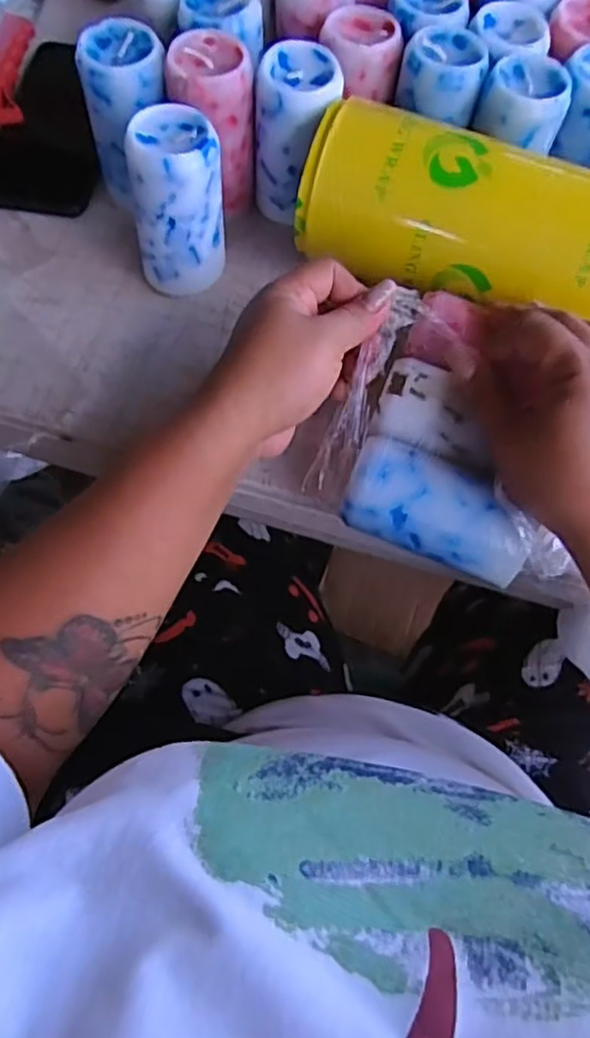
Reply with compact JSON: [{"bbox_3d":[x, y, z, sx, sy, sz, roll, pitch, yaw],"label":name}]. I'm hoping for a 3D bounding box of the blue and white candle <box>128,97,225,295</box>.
[{"bbox_3d":[-0.068,-0.183,0.398,0.048,0.092,0.051,-5,68,-4],"label":"blue and white candle"}]

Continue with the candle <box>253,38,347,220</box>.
[{"bbox_3d":[0.001,-0.238,0.427,0.050,0.094,0.050,4,68,0],"label":"candle"}]

